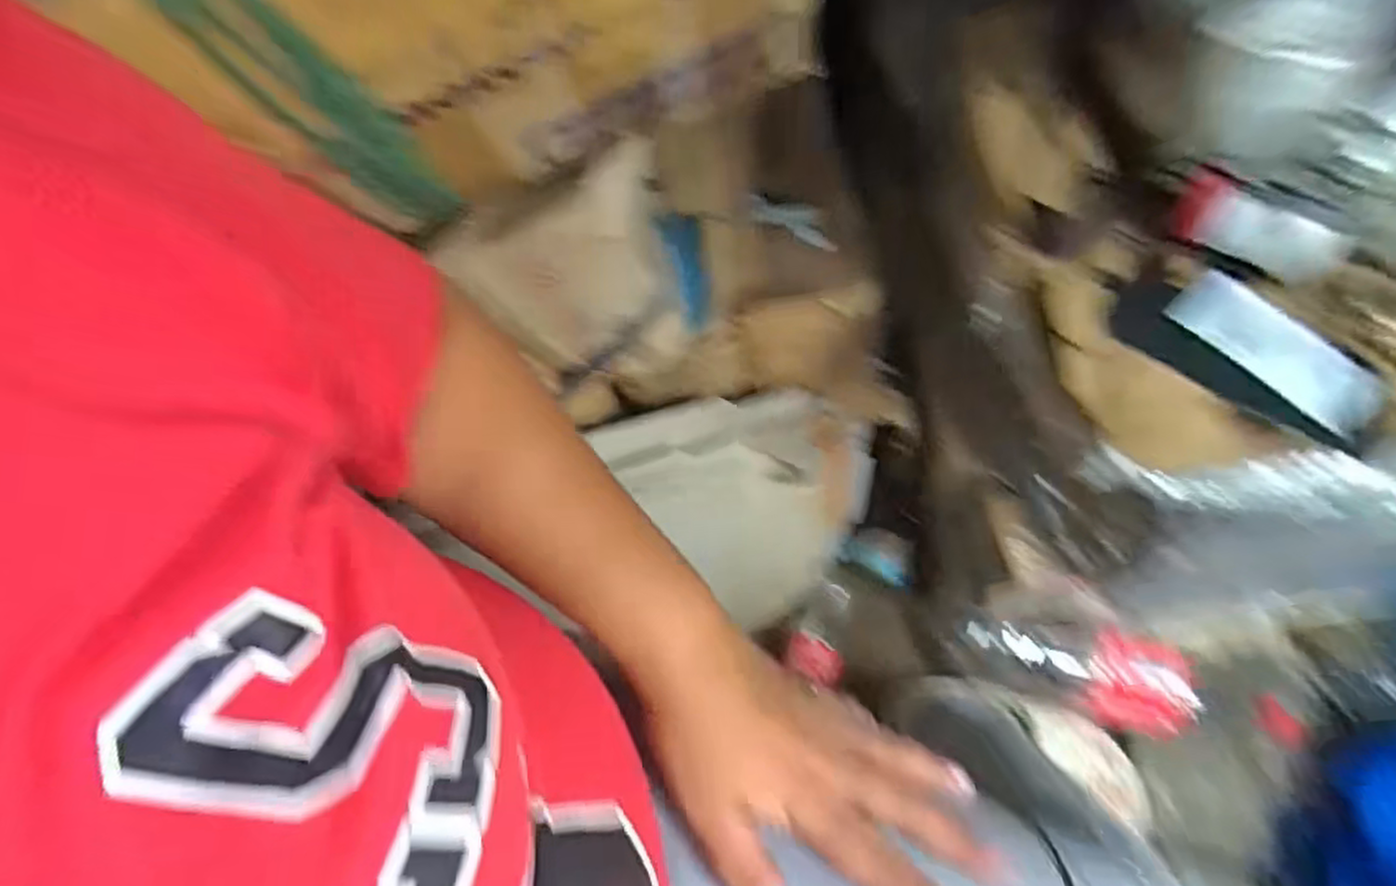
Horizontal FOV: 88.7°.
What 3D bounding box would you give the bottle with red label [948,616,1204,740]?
[{"bbox_3d":[0.361,0.216,0.692,0.213,0.060,0.085,13,62,10],"label":"bottle with red label"}]

